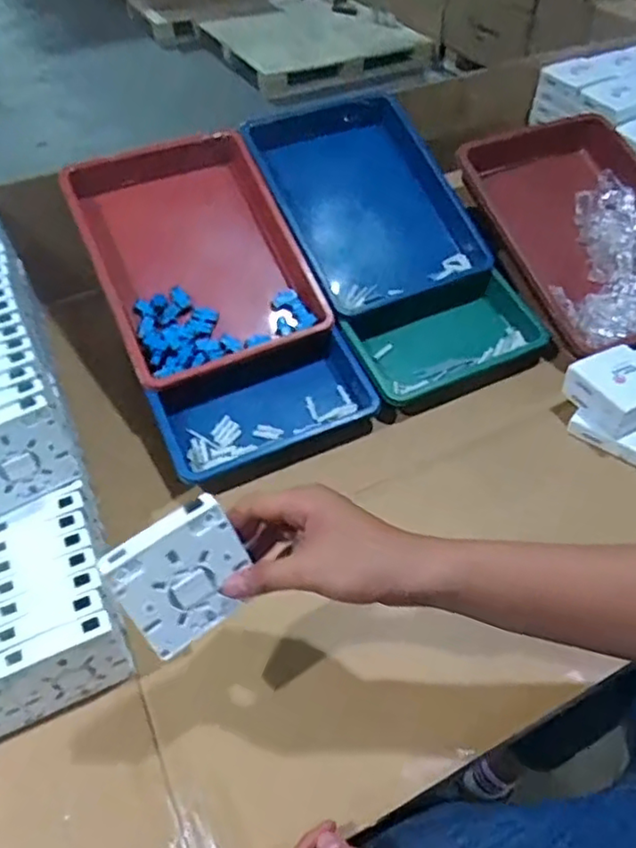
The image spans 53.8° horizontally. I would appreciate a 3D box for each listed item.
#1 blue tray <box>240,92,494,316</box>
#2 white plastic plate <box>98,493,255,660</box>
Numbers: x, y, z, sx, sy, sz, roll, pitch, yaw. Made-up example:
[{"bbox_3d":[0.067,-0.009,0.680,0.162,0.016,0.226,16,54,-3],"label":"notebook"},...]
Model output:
[{"bbox_3d":[0.059,-0.303,0.840,0.232,0.069,0.323,-27,82,-10],"label":"blue tray"},{"bbox_3d":[-0.091,0.105,0.432,0.086,0.088,0.014,-33,28,-15],"label":"white plastic plate"}]

